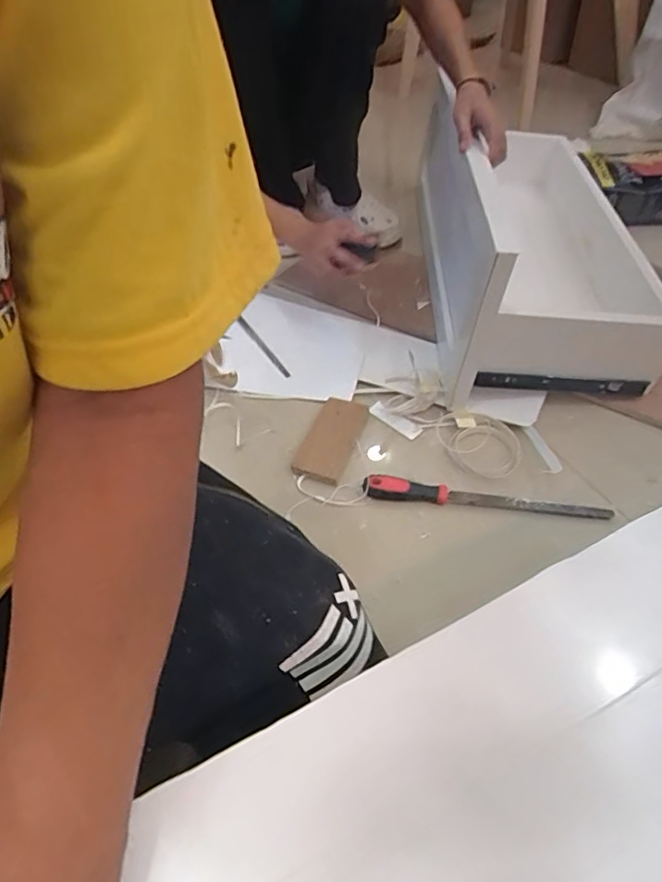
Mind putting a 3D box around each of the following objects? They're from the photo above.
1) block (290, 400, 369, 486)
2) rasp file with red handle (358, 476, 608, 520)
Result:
[{"bbox_3d":[0.001,-0.004,0.778,0.072,0.018,0.145,14,52,16],"label":"block"},{"bbox_3d":[0.191,0.071,0.688,0.300,0.025,0.024,6,50,9],"label":"rasp file with red handle"}]

